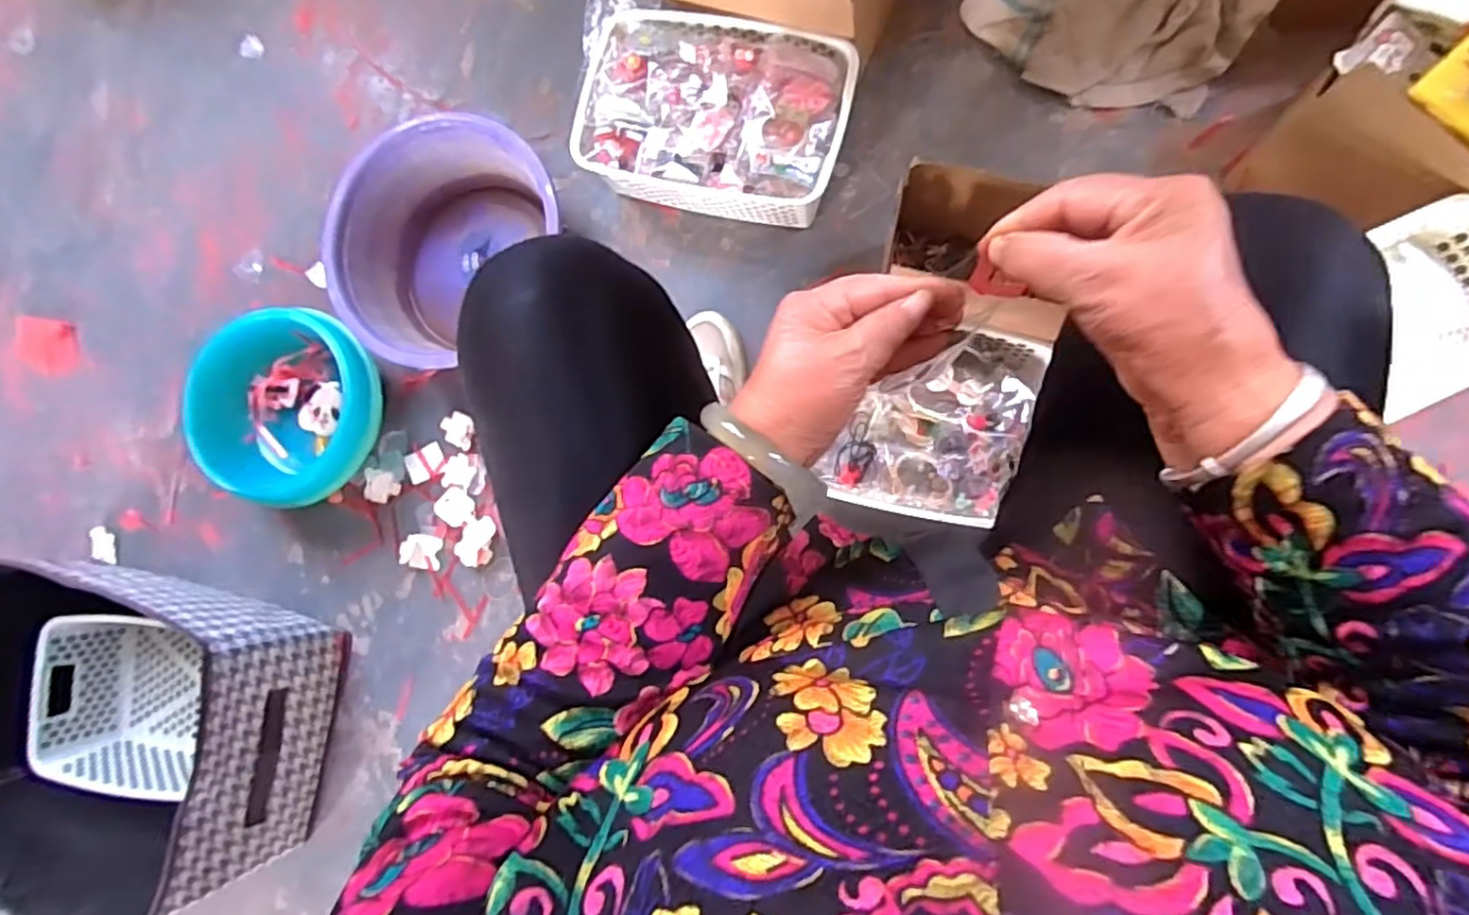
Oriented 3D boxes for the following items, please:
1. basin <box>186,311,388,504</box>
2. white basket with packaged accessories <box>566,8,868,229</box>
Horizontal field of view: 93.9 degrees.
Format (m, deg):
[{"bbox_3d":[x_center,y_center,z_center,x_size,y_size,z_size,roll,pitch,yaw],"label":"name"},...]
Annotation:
[{"bbox_3d":[-0.540,-0.063,0.844,0.200,0.117,0.218,-1,85,9],"label":"basin"},{"bbox_3d":[-0.022,-0.385,0.791,0.295,0.104,0.199,15,88,10],"label":"white basket with packaged accessories"}]

